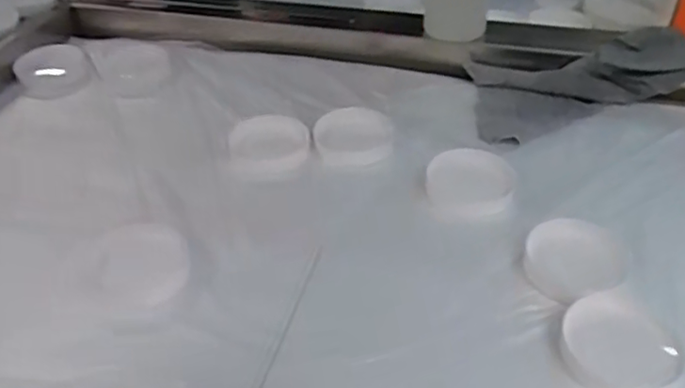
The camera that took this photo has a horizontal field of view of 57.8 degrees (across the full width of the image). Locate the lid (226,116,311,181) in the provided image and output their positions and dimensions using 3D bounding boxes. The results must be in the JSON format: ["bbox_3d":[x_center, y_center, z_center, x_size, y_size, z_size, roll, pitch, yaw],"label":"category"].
[{"bbox_3d":[-0.070,-0.047,0.595,0.074,0.020,0.079,-1,41,1],"label":"lid"}]

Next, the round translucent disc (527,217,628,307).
[{"bbox_3d":[0.179,0.047,0.477,0.071,0.012,0.088,19,45,22],"label":"round translucent disc"}]

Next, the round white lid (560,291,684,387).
[{"bbox_3d":[0.185,0.098,0.417,0.076,0.009,0.070,-1,41,1],"label":"round white lid"}]

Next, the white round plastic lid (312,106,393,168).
[{"bbox_3d":[0.011,-0.059,0.614,0.077,0.012,0.078,-1,41,1],"label":"white round plastic lid"}]

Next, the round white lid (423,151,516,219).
[{"bbox_3d":[0.114,-0.011,0.555,0.075,0.008,0.084,6,41,9],"label":"round white lid"}]

